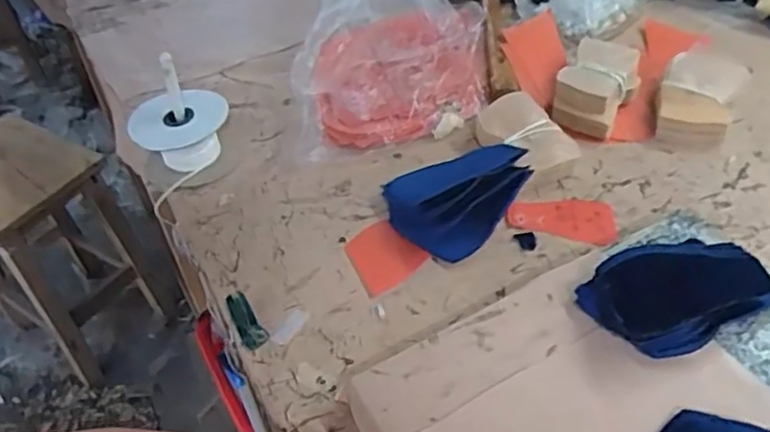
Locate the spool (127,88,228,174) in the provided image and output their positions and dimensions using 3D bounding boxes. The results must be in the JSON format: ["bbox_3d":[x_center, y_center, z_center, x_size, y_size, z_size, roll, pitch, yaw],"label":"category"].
[{"bbox_3d":[-0.194,-0.080,0.646,0.091,0.061,0.073,-19,45,-11],"label":"spool"}]

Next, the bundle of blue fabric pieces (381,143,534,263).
[{"bbox_3d":[0.064,-0.016,0.563,0.120,0.043,0.102,-15,44,-8],"label":"bundle of blue fabric pieces"}]

